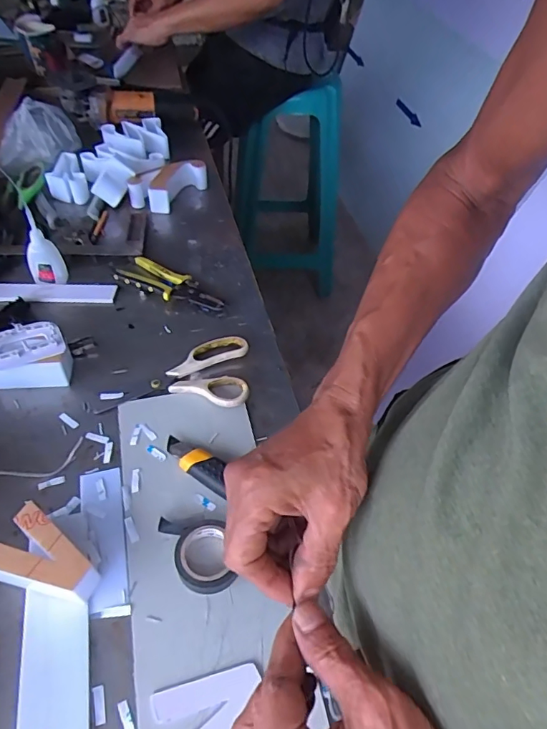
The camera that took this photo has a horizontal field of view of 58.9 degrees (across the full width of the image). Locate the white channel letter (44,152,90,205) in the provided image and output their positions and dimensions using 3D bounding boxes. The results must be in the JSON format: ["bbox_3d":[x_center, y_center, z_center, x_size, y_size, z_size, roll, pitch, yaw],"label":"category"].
[{"bbox_3d":[-0.347,-0.310,0.810,0.060,0.044,0.091,-17,53,-17],"label":"white channel letter"}]

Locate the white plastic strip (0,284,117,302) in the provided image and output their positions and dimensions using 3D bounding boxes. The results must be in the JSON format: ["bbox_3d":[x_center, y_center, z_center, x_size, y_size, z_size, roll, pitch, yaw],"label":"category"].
[{"bbox_3d":[-0.315,-0.095,0.648,0.199,0.010,0.026,-3,50,-6],"label":"white plastic strip"}]

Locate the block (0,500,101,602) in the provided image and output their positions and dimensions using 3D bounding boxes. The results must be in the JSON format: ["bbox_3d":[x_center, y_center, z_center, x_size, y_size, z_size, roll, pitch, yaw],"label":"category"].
[{"bbox_3d":[-0.190,0.170,0.408,0.086,0.048,0.056,27,52,15],"label":"block"}]

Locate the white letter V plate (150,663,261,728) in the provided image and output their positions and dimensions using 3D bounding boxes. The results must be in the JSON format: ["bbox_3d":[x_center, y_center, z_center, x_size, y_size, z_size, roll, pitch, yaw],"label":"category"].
[{"bbox_3d":[-0.047,0.265,0.363,0.080,0.004,0.055,-11,51,-13],"label":"white letter V plate"}]

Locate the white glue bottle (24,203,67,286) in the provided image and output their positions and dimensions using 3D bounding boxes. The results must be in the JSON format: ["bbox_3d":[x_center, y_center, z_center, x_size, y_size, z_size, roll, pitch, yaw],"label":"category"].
[{"bbox_3d":[-0.305,-0.149,0.638,0.045,0.095,0.038,-21,55,-20],"label":"white glue bottle"}]

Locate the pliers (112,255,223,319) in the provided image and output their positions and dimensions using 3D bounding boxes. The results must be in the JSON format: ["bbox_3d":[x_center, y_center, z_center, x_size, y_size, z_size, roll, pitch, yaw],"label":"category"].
[{"bbox_3d":[-0.137,-0.110,0.668,0.155,0.024,0.059,21,52,14],"label":"pliers"}]

